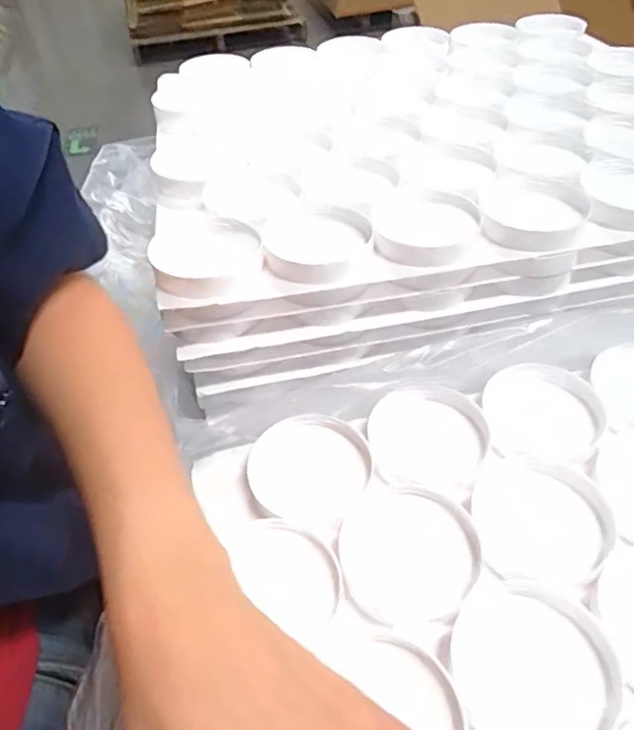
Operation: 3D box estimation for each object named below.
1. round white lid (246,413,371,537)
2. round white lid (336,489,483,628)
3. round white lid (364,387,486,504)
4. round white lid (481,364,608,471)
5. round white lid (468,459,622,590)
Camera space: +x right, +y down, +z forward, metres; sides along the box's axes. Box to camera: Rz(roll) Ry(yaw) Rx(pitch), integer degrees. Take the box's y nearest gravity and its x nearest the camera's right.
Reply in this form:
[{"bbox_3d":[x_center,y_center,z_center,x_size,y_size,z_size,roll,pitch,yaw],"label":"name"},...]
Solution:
[{"bbox_3d":[-0.005,0.065,0.361,0.071,0.014,0.077,-2,45,2],"label":"round white lid"},{"bbox_3d":[0.051,0.107,0.323,0.076,0.012,0.075,-2,45,2],"label":"round white lid"},{"bbox_3d":[0.071,0.049,0.374,0.075,0.011,0.083,9,47,13],"label":"round white lid"},{"bbox_3d":[0.150,0.033,0.382,0.074,0.015,0.077,-2,45,2],"label":"round white lid"},{"bbox_3d":[0.125,0.088,0.332,0.077,0.019,0.081,-2,45,2],"label":"round white lid"}]

